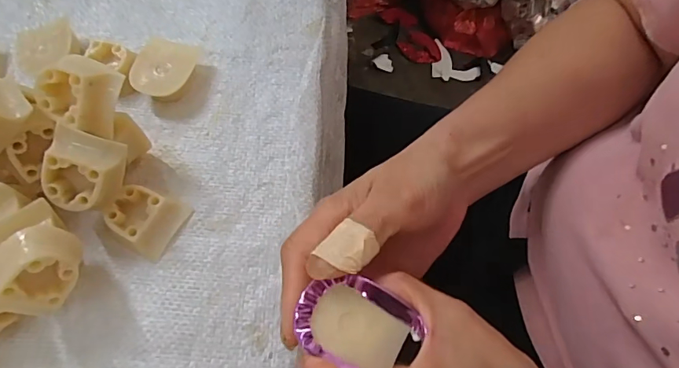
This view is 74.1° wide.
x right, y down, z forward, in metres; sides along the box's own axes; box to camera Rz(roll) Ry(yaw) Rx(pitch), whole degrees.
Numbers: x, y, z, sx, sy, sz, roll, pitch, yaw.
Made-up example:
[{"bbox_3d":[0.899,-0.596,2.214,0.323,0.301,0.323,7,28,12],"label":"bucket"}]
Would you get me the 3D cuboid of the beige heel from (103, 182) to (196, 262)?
[{"bbox_3d":[-0.114,0.020,0.266,0.036,0.016,0.035,28,70,10],"label":"beige heel"}]

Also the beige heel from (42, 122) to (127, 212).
[{"bbox_3d":[-0.136,-0.008,0.245,0.038,0.023,0.041,9,99,-7],"label":"beige heel"}]

